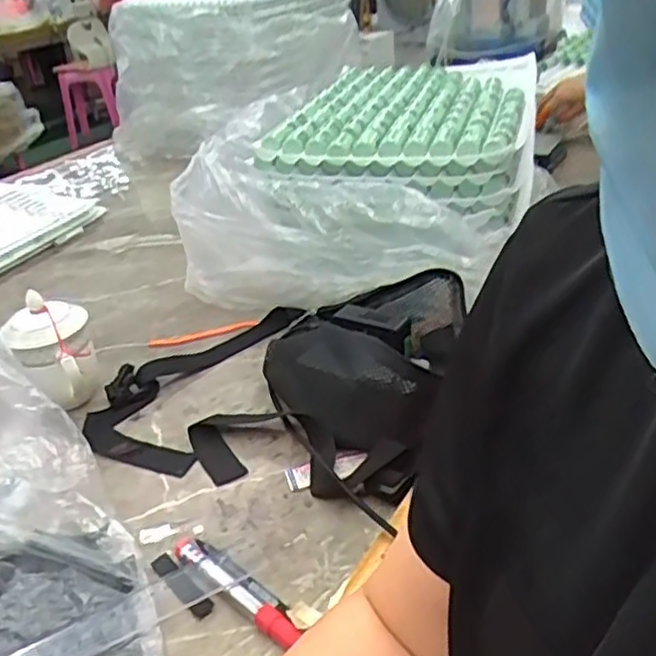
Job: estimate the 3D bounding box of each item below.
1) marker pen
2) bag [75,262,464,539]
[{"bbox_3d":[-0.071,0.188,0.511,0.139,0.021,0.019,24,42,40],"label":"marker pen"},{"bbox_3d":[-0.047,0.025,0.704,0.342,0.109,0.299,10,34,25],"label":"bag"}]

